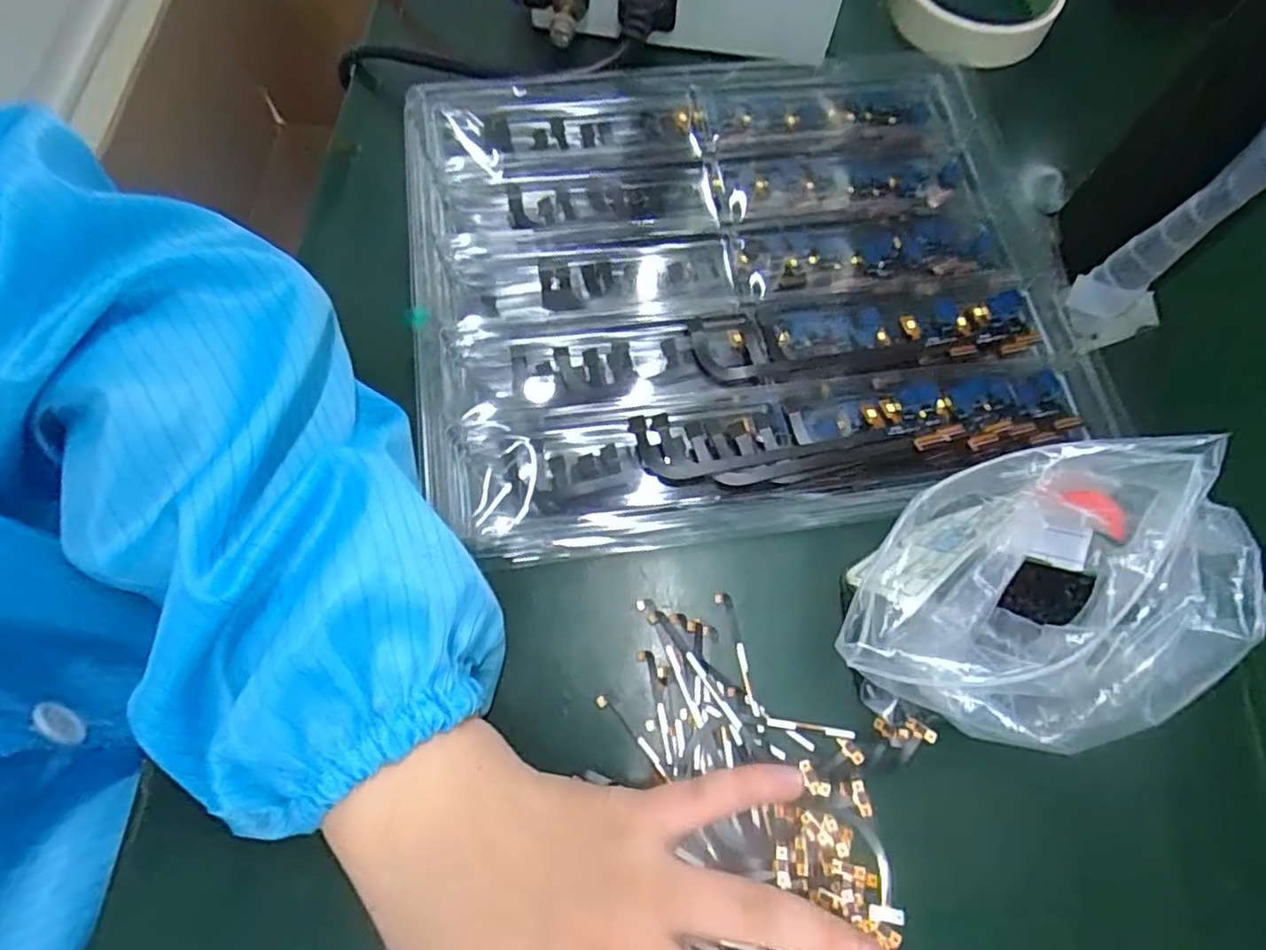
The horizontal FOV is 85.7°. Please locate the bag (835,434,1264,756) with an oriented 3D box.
[{"bbox_3d":[0.128,0.038,0.220,0.128,0.059,0.084,-25,69,-13],"label":"bag"}]

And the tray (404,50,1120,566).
[{"bbox_3d":[0.050,-0.090,0.294,0.279,0.030,0.225,-7,70,-2],"label":"tray"}]

